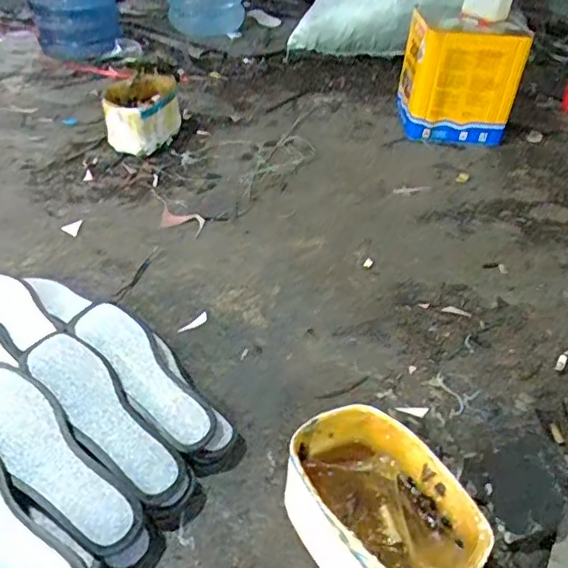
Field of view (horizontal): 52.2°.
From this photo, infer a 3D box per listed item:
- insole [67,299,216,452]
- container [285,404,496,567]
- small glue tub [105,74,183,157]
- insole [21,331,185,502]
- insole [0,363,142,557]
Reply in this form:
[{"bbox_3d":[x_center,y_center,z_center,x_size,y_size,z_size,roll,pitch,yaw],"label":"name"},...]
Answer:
[{"bbox_3d":[-0.171,0.104,0.701,0.068,0.014,0.235,-35,63,-25],"label":"insole"},{"bbox_3d":[0.093,0.231,0.568,0.123,0.123,0.197,-20,45,-26],"label":"container"},{"bbox_3d":[-0.321,-0.391,1.329,0.170,0.127,0.176,-7,40,-12],"label":"small glue tub"},{"bbox_3d":[-0.202,0.140,0.647,0.075,0.020,0.241,-32,63,-35],"label":"insole"},{"bbox_3d":[-0.239,0.172,0.588,0.236,0.019,0.076,40,50,15],"label":"insole"}]

